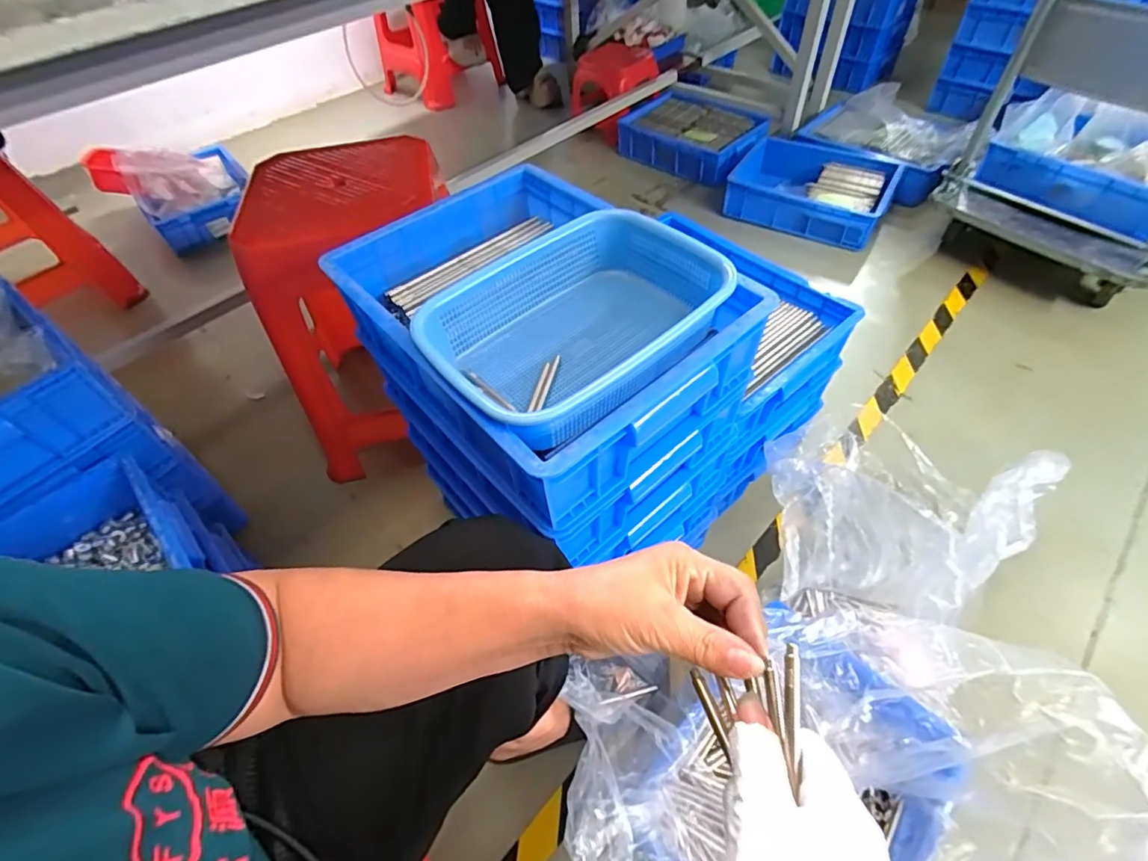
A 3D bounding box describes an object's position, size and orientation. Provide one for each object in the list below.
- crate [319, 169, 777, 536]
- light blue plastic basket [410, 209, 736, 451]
[{"bbox_3d":[-0.041,-0.122,0.583,0.298,0.147,0.397,-36,58,-22],"label":"crate"},{"bbox_3d":[-0.001,-0.103,0.519,0.279,0.079,0.204,-35,58,-21],"label":"light blue plastic basket"}]

